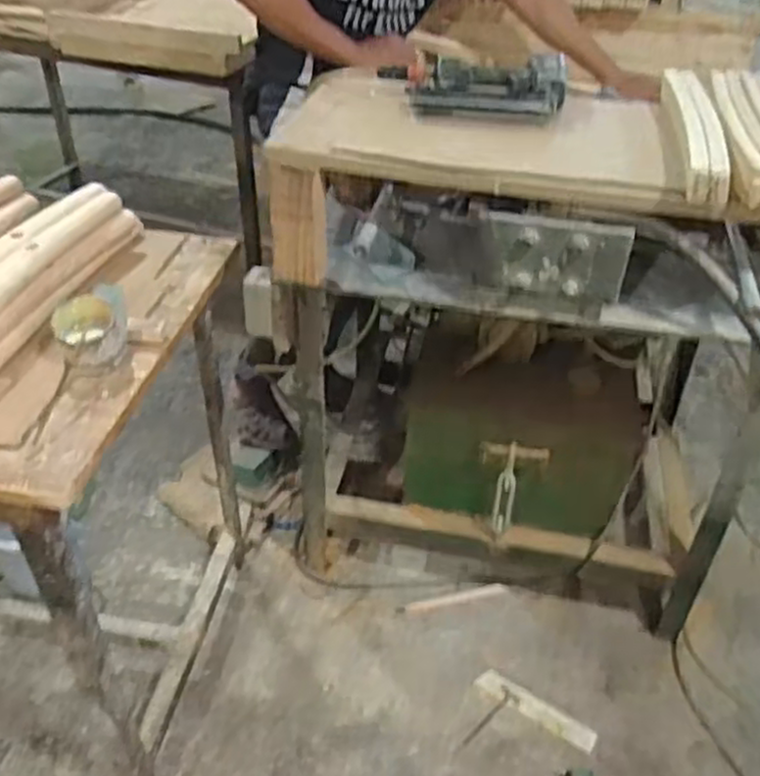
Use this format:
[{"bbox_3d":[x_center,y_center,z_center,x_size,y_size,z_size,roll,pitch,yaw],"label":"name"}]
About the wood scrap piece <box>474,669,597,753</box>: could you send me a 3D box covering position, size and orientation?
[{"bbox_3d":[0.295,0.610,1.444,0.236,0.011,0.045,26,44,29],"label":"wood scrap piece"}]

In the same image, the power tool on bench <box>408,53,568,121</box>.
[{"bbox_3d":[0.166,-0.462,1.170,0.233,0.061,0.128,8,41,10],"label":"power tool on bench"}]

